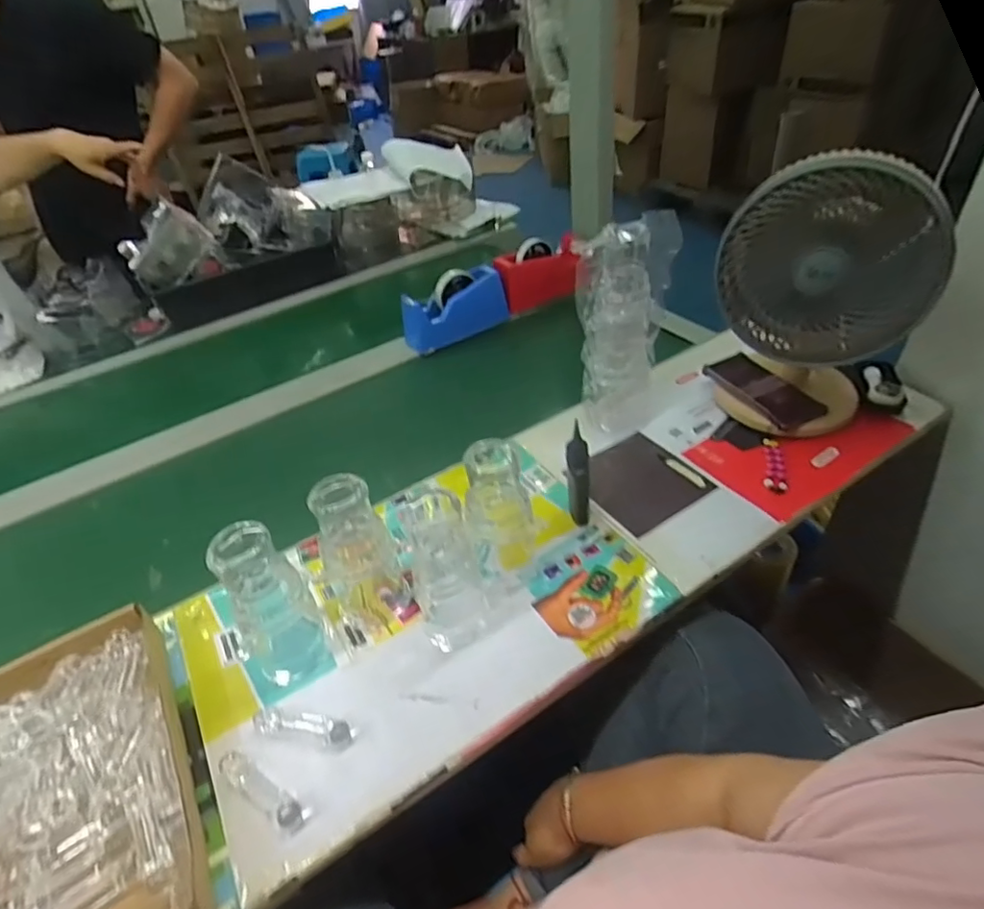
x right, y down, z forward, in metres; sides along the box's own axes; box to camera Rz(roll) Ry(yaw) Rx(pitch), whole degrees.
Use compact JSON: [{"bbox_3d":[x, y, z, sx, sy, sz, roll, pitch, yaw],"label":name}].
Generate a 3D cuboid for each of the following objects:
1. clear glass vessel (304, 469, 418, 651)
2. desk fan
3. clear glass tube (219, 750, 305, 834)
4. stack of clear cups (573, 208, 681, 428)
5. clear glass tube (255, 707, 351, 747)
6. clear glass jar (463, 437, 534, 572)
[{"bbox_3d":[-0.135,0.112,0.584,0.091,0.178,0.074,-22,43,-17],"label":"clear glass vessel"},{"bbox_3d":[0.422,-0.194,0.718,0.218,0.358,0.213,27,51,32],"label":"desk fan"},{"bbox_3d":[-0.204,0.296,0.500,0.094,0.021,0.022,21,48,28],"label":"clear glass tube"},{"bbox_3d":[0.174,-0.162,0.759,0.117,0.284,0.077,5,42,13],"label":"stack of clear cups"},{"bbox_3d":[-0.179,0.258,0.539,0.096,0.025,0.027,2,42,10],"label":"clear glass tube"},{"bbox_3d":[0.009,0.064,0.618,0.070,0.172,0.069,-5,41,2],"label":"clear glass jar"}]

